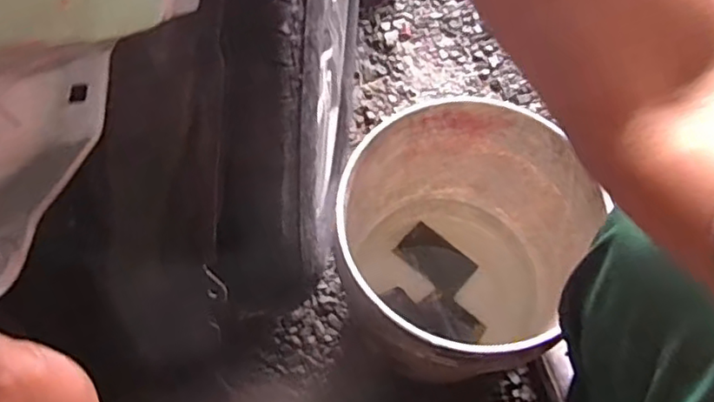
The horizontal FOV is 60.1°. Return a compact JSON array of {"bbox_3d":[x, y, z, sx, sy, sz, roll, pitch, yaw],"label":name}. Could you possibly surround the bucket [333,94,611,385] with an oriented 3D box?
[{"bbox_3d":[0.122,0.058,0.793,0.279,0.283,0.268,0,66,0],"label":"bucket"}]

